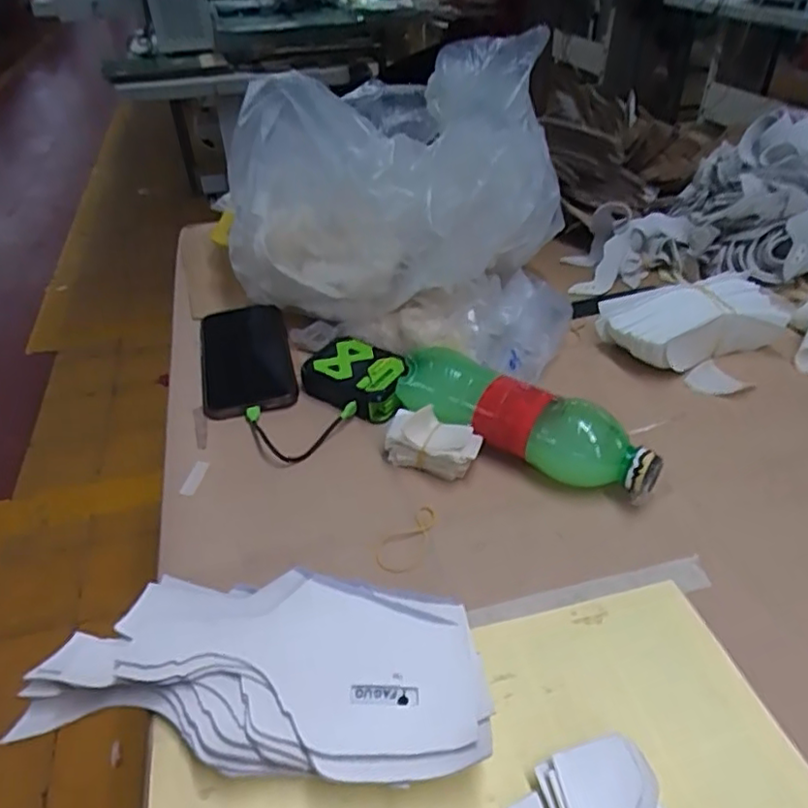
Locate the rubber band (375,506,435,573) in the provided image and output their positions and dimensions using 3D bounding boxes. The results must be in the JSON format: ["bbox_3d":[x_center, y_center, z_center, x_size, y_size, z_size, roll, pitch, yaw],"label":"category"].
[{"bbox_3d":[0.006,0.092,0.434,0.029,0.005,0.055,29,48,34],"label":"rubber band"}]

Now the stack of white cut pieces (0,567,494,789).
[{"bbox_3d":[-0.078,0.145,0.349,0.240,0.031,0.100,4,39,9],"label":"stack of white cut pieces"}]

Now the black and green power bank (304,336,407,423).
[{"bbox_3d":[-0.040,-0.021,0.556,0.093,0.031,0.070,25,46,31],"label":"black and green power bank"}]

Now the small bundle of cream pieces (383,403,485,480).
[{"bbox_3d":[0.021,0.028,0.482,0.067,0.046,0.035,11,40,16],"label":"small bundle of cream pieces"}]

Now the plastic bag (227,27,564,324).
[{"bbox_3d":[-0.023,-0.197,0.580,0.279,0.222,0.156,15,42,21],"label":"plastic bag"}]

